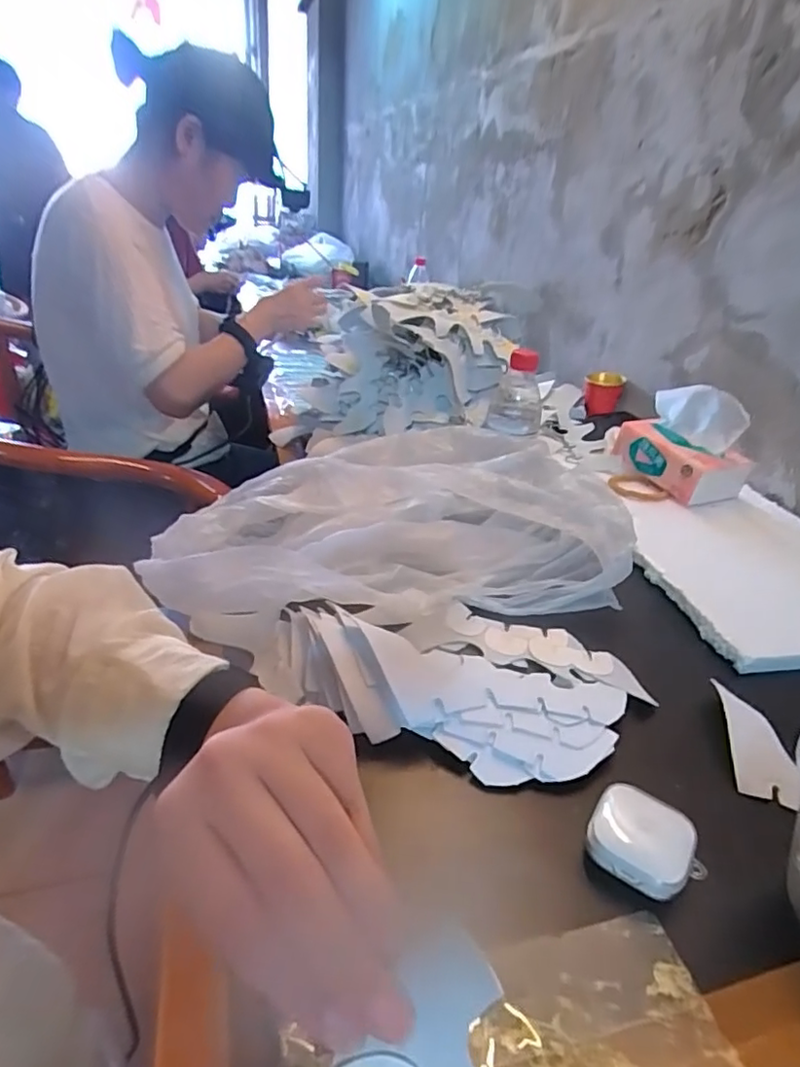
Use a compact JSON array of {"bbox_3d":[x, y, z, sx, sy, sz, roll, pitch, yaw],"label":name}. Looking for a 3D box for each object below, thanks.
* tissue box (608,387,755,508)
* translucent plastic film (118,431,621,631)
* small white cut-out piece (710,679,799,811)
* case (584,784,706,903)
[{"bbox_3d":[0.353,-0.116,0.730,0.087,0.120,0.140,-15,35,-30],"label":"tissue box"},{"bbox_3d":[-0.015,-0.018,0.560,0.407,0.086,0.261,-5,32,-17],"label":"translucent plastic film"},{"bbox_3d":[0.250,0.147,0.410,0.037,0.011,0.095,12,31,11],"label":"small white cut-out piece"},{"bbox_3d":[0.139,0.176,0.330,0.058,0.023,0.050,22,34,27],"label":"case"}]

